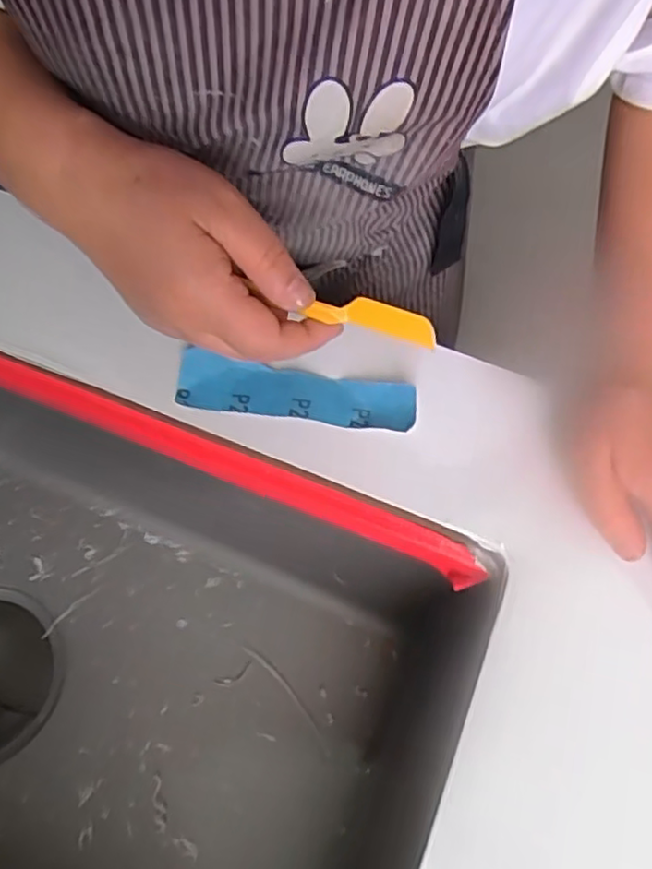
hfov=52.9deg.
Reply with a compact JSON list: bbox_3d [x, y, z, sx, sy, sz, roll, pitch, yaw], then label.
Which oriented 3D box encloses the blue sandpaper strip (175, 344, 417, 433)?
[{"bbox_3d":[-0.018,-0.023,0.379,0.136,0.010,0.033,10,66,4],"label":"blue sandpaper strip"}]

